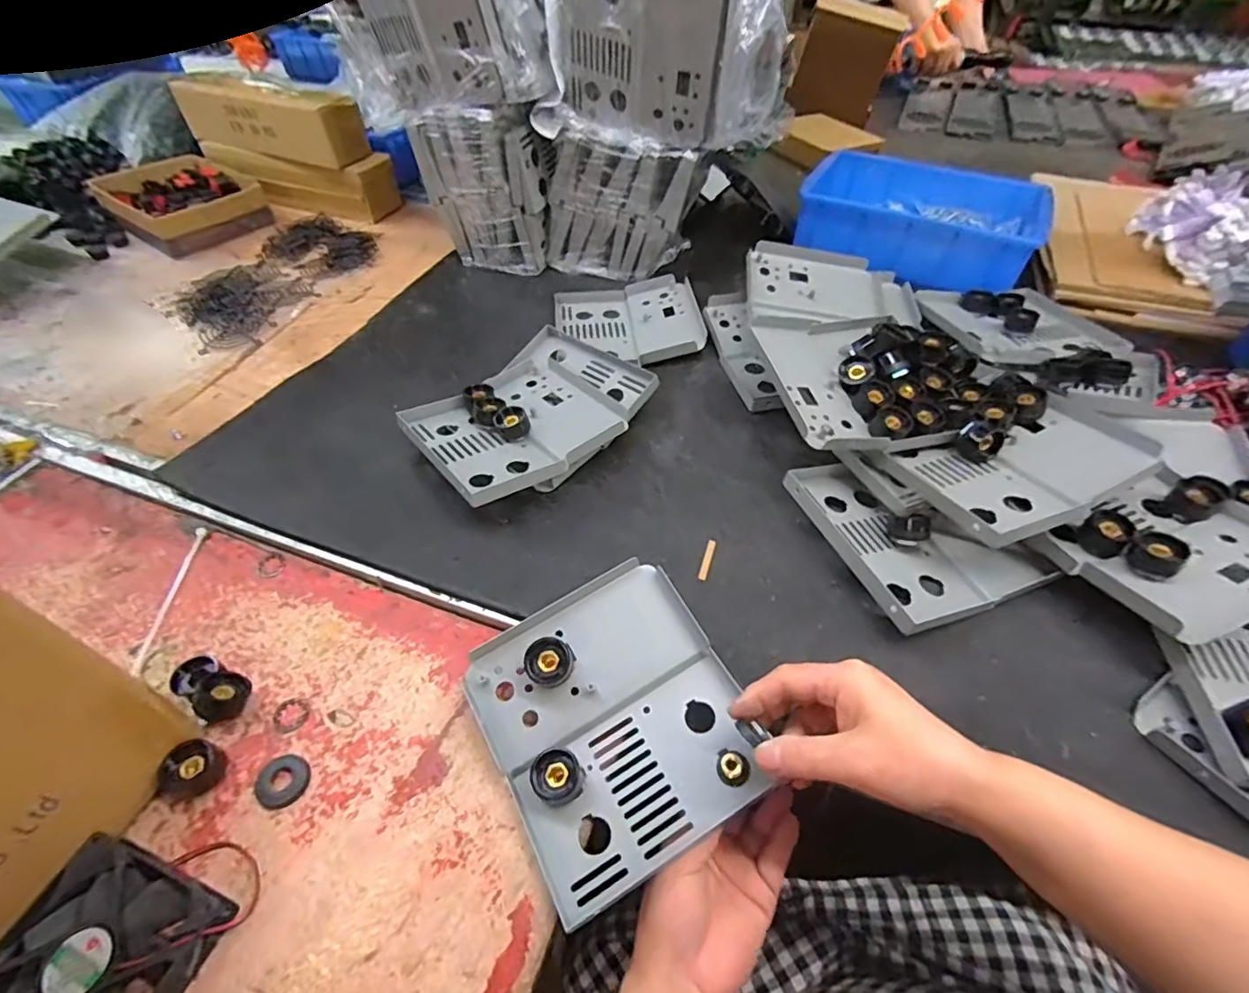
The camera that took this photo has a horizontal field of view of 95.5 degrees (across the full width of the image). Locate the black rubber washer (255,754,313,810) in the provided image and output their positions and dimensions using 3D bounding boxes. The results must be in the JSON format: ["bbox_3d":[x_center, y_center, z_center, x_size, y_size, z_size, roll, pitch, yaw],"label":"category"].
[{"bbox_3d":[-0.217,0.180,0.360,0.032,0.004,0.031,-1,51,2],"label":"black rubber washer"}]

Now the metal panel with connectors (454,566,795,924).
[{"bbox_3d":[-0.007,0.142,0.372,0.155,0.039,0.169,-27,55,-18],"label":"metal panel with connectors"}]

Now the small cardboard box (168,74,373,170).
[{"bbox_3d":[-0.566,-0.601,0.902,0.346,0.081,0.076,22,52,18],"label":"small cardboard box"}]

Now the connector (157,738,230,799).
[{"bbox_3d":[-0.270,0.171,0.354,0.023,0.024,0.032,23,56,20],"label":"connector"}]

